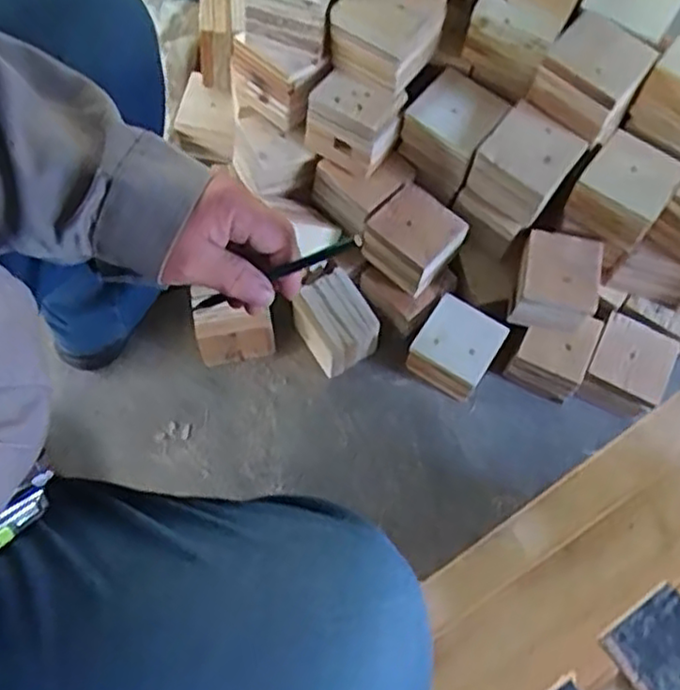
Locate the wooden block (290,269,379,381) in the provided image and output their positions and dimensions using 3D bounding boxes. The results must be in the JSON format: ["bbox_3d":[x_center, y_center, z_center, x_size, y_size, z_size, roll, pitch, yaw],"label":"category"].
[{"bbox_3d":[-0.006,-0.022,0.889,0.075,0.097,0.101,-30,71,-14],"label":"wooden block"}]

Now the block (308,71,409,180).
[{"bbox_3d":[0.016,-0.258,0.811,0.102,0.078,0.072,29,69,10],"label":"block"}]

